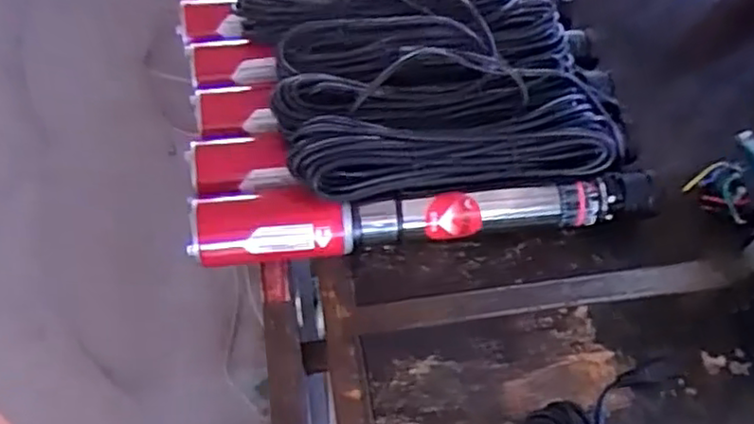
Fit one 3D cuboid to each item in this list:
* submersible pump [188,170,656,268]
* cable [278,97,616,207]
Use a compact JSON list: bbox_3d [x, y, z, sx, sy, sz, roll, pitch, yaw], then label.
[{"bbox_3d":[0.057,0.008,0.757,0.504,0.070,0.067,-5,58,-6],"label":"submersible pump"},{"bbox_3d":[0.096,-0.071,0.740,0.376,0.055,0.077,-8,59,-8],"label":"cable"}]

